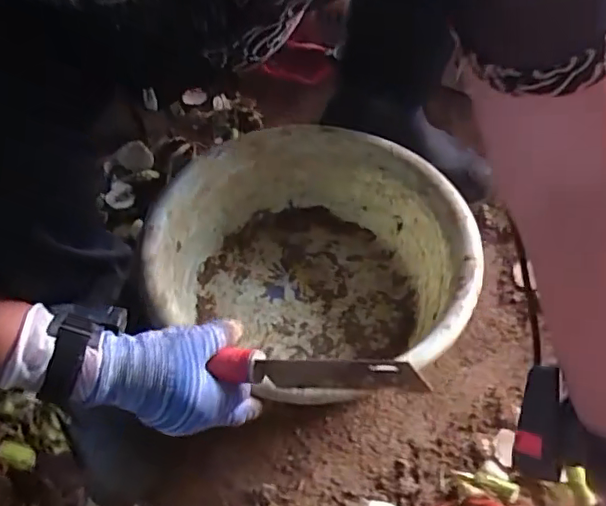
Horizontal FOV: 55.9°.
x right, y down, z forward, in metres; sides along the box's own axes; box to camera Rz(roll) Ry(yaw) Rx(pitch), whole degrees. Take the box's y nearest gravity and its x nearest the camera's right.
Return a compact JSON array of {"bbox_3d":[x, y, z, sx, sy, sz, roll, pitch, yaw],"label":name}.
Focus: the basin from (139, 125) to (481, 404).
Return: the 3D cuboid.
[{"bbox_3d":[0.011,0.017,0.621,0.311,0.130,0.307,1,56,-2],"label":"basin"}]

